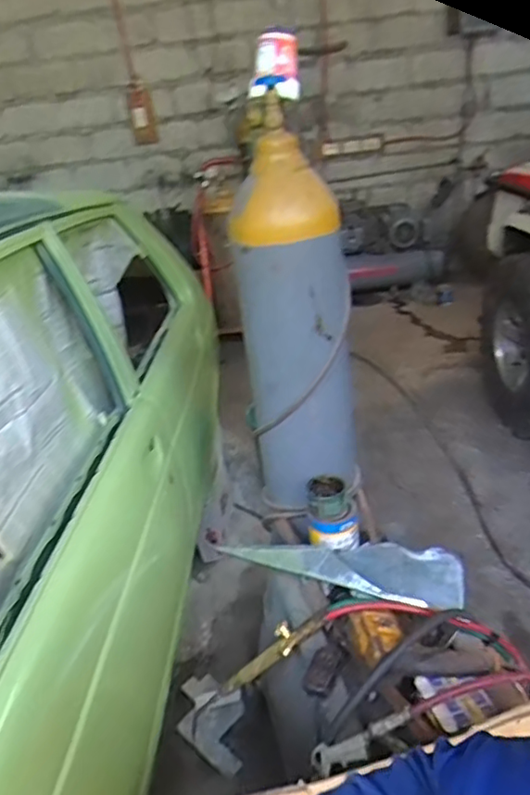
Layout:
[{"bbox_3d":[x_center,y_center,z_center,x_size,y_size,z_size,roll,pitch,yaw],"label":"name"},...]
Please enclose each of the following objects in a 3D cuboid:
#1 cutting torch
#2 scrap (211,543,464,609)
[{"bbox_3d":[0.015,0.493,1.148,0.282,0.037,0.055,-45,20,19],"label":"cutting torch"},{"bbox_3d":[0.148,0.338,1.236,0.503,0.062,0.139,8,31,27],"label":"scrap"}]

